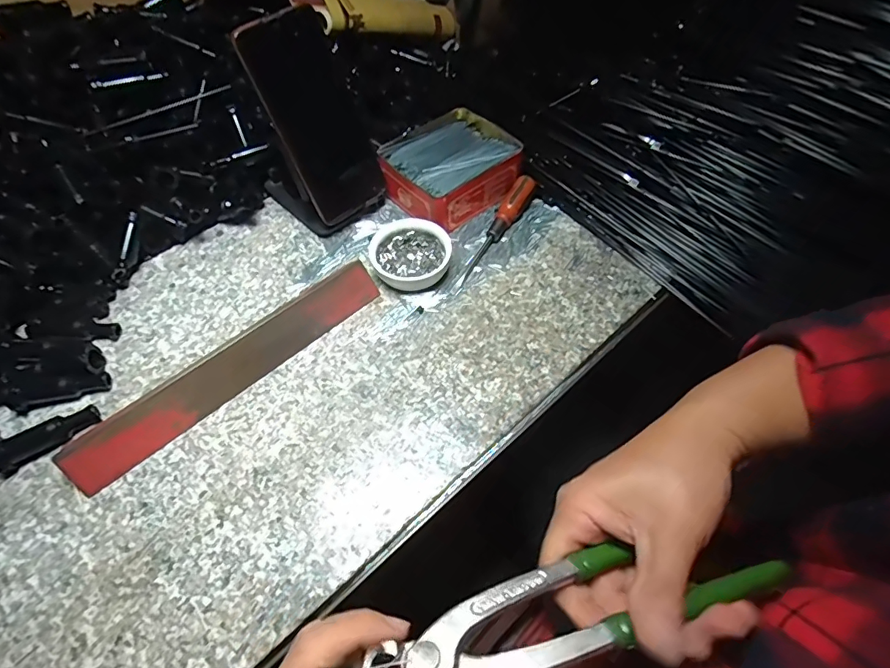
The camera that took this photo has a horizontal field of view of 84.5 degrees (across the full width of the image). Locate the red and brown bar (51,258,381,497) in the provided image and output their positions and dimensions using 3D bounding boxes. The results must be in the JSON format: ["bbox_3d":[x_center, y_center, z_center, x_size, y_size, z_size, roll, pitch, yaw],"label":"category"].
[{"bbox_3d":[-0.162,0.022,0.384,0.256,0.024,0.033,-37,63,-22],"label":"red and brown bar"}]

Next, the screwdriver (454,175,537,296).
[{"bbox_3d":[0.049,-0.100,0.462,0.019,0.027,0.148,24,60,16],"label":"screwdriver"}]

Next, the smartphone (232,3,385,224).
[{"bbox_3d":[-0.109,-0.186,0.429,0.079,0.162,0.009,-42,40,-24],"label":"smartphone"}]

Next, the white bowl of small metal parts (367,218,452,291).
[{"bbox_3d":[-0.031,-0.070,0.444,0.071,0.025,0.070,-1,56,1],"label":"white bowl of small metal parts"}]

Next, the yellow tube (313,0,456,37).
[{"bbox_3d":[-0.066,-0.397,0.610,0.045,0.042,0.213,40,44,24],"label":"yellow tube"}]

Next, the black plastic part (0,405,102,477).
[{"bbox_3d":[-0.287,0.074,0.354,0.066,0.021,0.015,-33,61,-19],"label":"black plastic part"}]

